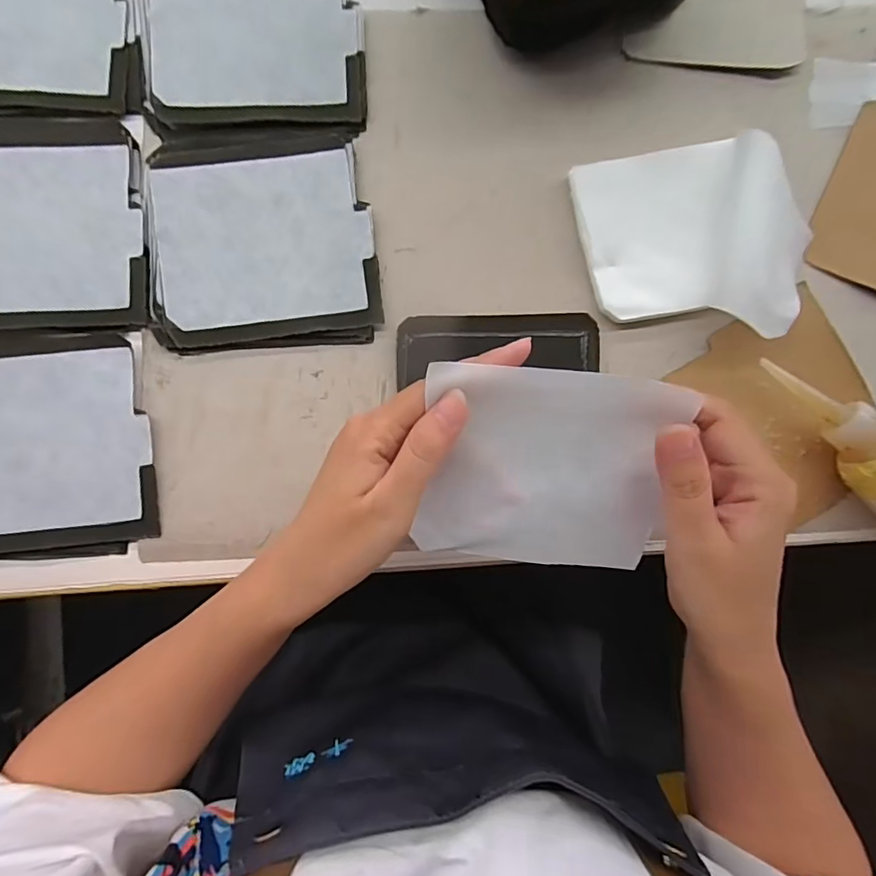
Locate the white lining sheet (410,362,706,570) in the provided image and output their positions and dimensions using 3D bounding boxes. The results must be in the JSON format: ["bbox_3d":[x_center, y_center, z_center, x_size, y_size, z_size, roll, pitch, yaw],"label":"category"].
[{"bbox_3d":[0.053,0.020,0.256,0.117,0.010,0.107,4,114,-5],"label":"white lining sheet"}]

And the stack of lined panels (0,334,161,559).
[{"bbox_3d":[-0.256,0.005,0.320,0.152,0.008,0.135,-4,86,-2],"label":"stack of lined panels"}]

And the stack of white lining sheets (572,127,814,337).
[{"bbox_3d":[0.168,-0.128,0.335,0.137,0.031,0.130,-8,86,-3],"label":"stack of white lining sheets"}]

